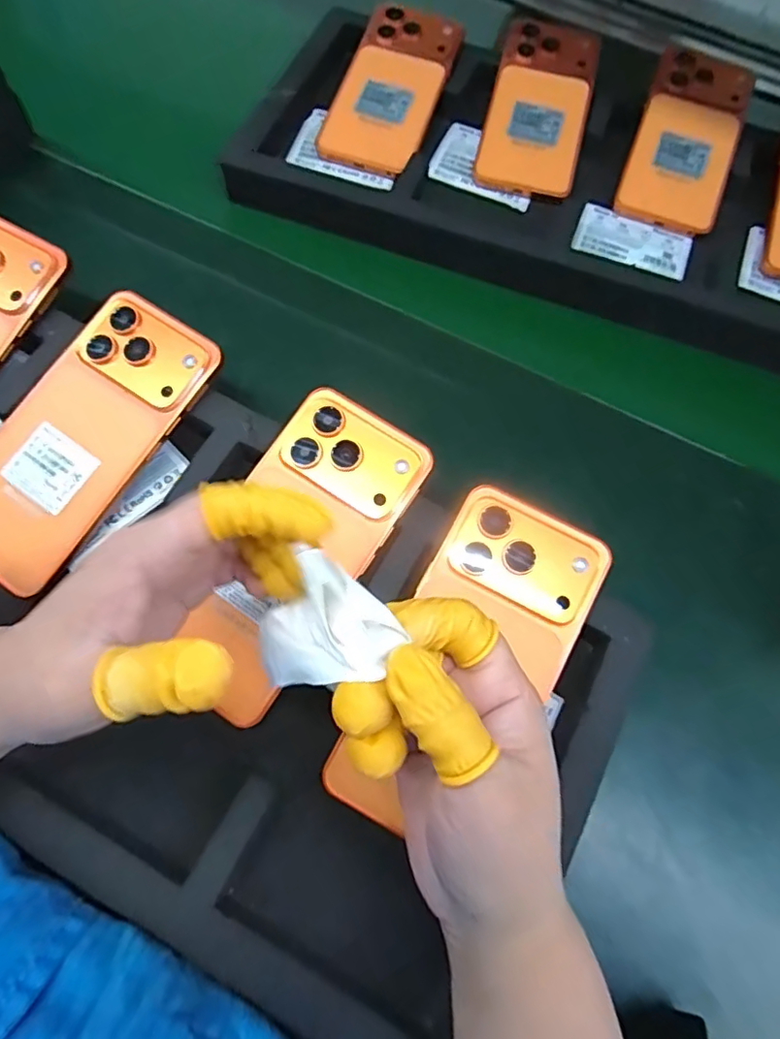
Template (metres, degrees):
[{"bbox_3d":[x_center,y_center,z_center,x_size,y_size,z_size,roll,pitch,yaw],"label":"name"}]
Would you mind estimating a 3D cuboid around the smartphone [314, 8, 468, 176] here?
[{"bbox_3d":[0.002,-0.341,0.453,0.076,0.010,0.157,20,78,3],"label":"smartphone"}]

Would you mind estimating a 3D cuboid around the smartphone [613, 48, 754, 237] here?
[{"bbox_3d":[0.228,-0.294,0.444,0.075,0.014,0.151,18,81,12],"label":"smartphone"}]

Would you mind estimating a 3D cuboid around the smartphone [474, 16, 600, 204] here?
[{"bbox_3d":[0.118,-0.325,0.451,0.074,0.012,0.158,11,79,9],"label":"smartphone"}]

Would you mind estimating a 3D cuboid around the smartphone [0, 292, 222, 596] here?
[{"bbox_3d":[-0.163,-0.045,0.304,0.074,0.008,0.160,35,82,7],"label":"smartphone"}]

